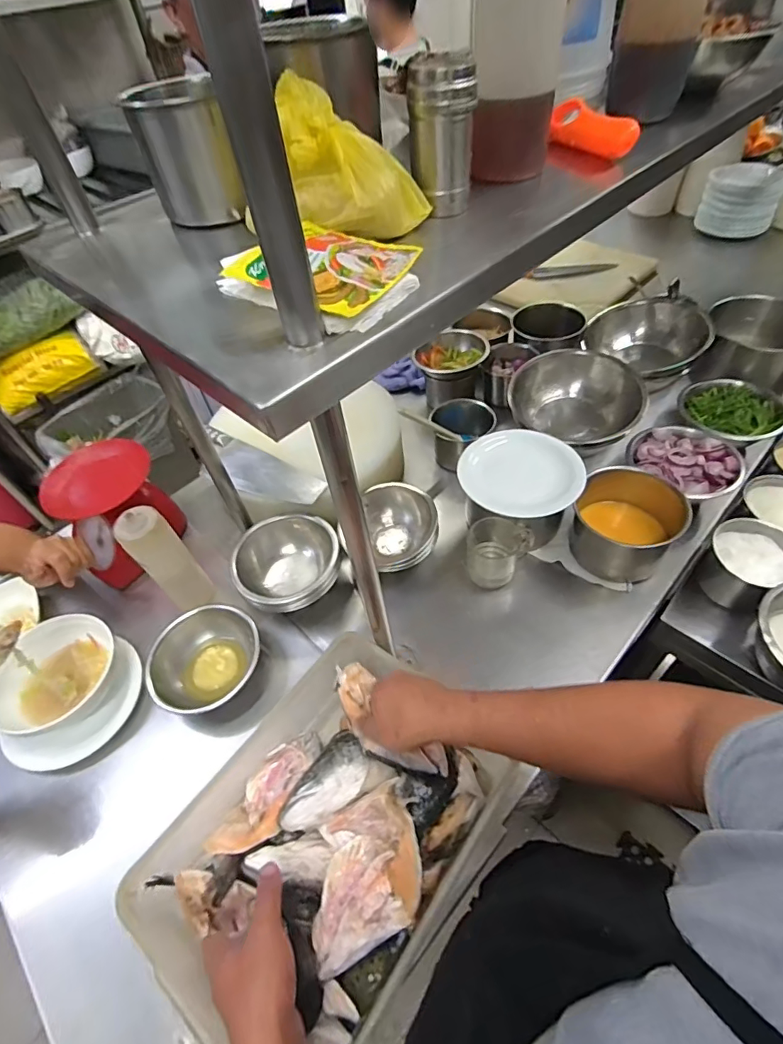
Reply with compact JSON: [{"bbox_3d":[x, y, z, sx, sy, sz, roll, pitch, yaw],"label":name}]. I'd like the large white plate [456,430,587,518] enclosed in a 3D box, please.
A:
[{"bbox_3d":[0.196,-0.075,0.745,0.181,0.025,0.132,13,81,3],"label":"large white plate"}]

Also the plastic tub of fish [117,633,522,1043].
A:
[{"bbox_3d":[-0.075,0.318,0.521,0.277,0.096,0.351,31,60,26],"label":"plastic tub of fish"}]

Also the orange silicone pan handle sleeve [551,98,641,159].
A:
[{"bbox_3d":[0.193,-0.385,0.475,0.029,0.027,0.106,-27,54,-16],"label":"orange silicone pan handle sleeve"}]

